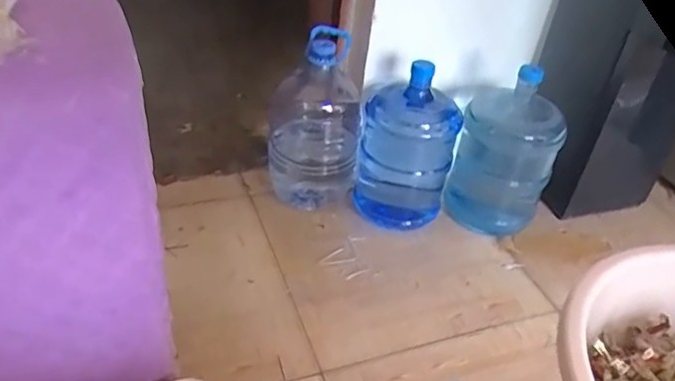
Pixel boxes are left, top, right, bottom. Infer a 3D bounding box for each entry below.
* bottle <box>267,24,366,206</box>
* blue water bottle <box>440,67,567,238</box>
[{"bbox_3d":[-0.065,-0.201,1.557,0.231,0.463,0.294,3,37,-6],"label":"bottle"},{"bbox_3d":[0.431,-0.103,1.483,0.233,0.409,0.239,18,38,14],"label":"blue water bottle"}]

